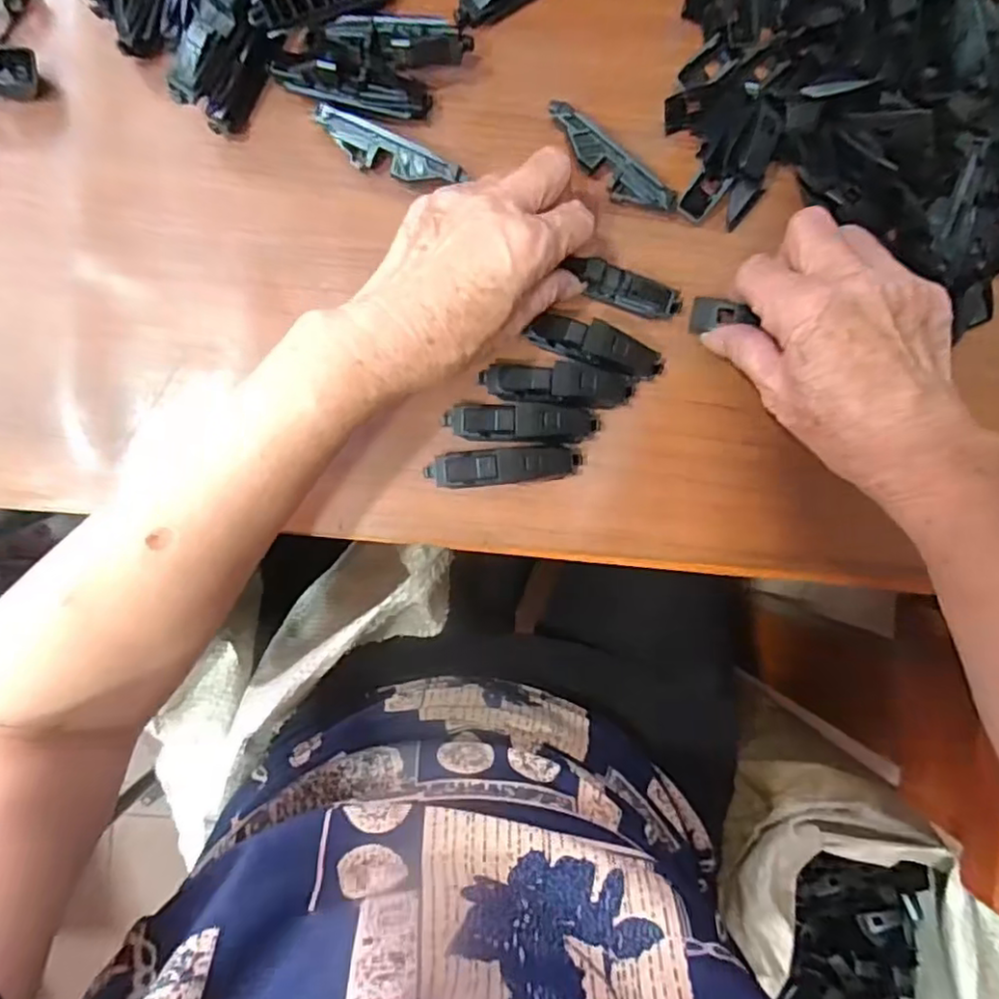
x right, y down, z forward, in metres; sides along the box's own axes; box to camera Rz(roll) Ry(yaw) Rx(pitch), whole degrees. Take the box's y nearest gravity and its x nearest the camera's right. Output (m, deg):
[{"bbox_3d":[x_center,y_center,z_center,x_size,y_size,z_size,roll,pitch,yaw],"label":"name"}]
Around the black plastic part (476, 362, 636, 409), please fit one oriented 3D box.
[{"bbox_3d":[0.032,-0.062,0.341,0.082,0.022,0.021,7,92,-6],"label":"black plastic part"}]

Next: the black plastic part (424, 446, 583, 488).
[{"bbox_3d":[0.004,-0.018,0.342,0.083,0.023,0.019,-5,93,-5],"label":"black plastic part"}]

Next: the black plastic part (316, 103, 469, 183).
[{"bbox_3d":[-0.057,-0.177,0.331,0.077,0.016,0.019,24,90,-6],"label":"black plastic part"}]

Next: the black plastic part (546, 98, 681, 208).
[{"bbox_3d":[0.057,-0.176,0.339,0.080,0.018,0.017,38,89,-6],"label":"black plastic part"}]

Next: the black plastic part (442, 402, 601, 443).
[{"bbox_3d":[0.014,-0.041,0.341,0.083,0.024,0.020,0,93,-6],"label":"black plastic part"}]

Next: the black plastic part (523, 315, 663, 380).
[{"bbox_3d":[0.054,-0.082,0.341,0.070,0.021,0.018,21,90,-6],"label":"black plastic part"}]

